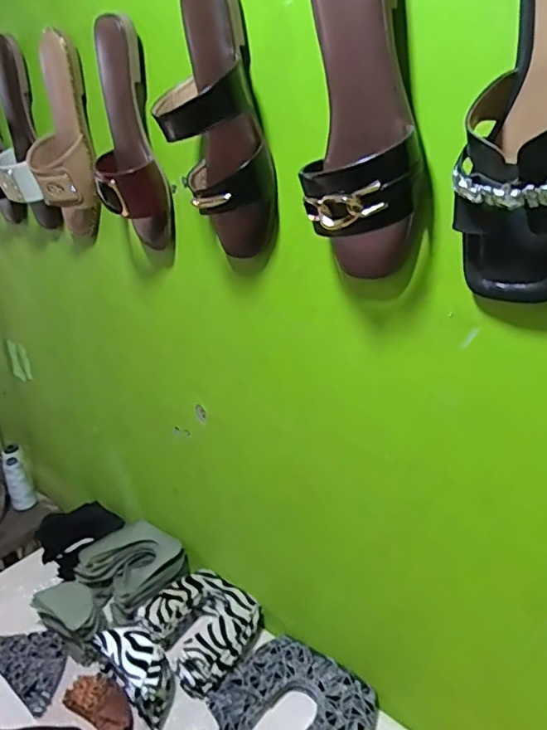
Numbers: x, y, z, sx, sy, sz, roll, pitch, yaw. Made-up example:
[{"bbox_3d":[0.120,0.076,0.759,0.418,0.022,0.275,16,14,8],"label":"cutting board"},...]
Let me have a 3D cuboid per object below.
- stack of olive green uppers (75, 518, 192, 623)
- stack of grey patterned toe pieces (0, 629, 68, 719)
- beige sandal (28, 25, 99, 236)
[{"bbox_3d":[-0.229,0.333,0.869,0.162,0.061,0.138,13,29,34],"label":"stack of olive green uppers"},{"bbox_3d":[-0.338,0.415,0.748,0.149,0.022,0.080,16,30,38],"label":"stack of grey patterned toe pieces"},{"bbox_3d":[-0.272,-0.277,0.674,0.077,0.228,0.093,-12,25,-18],"label":"beige sandal"}]

